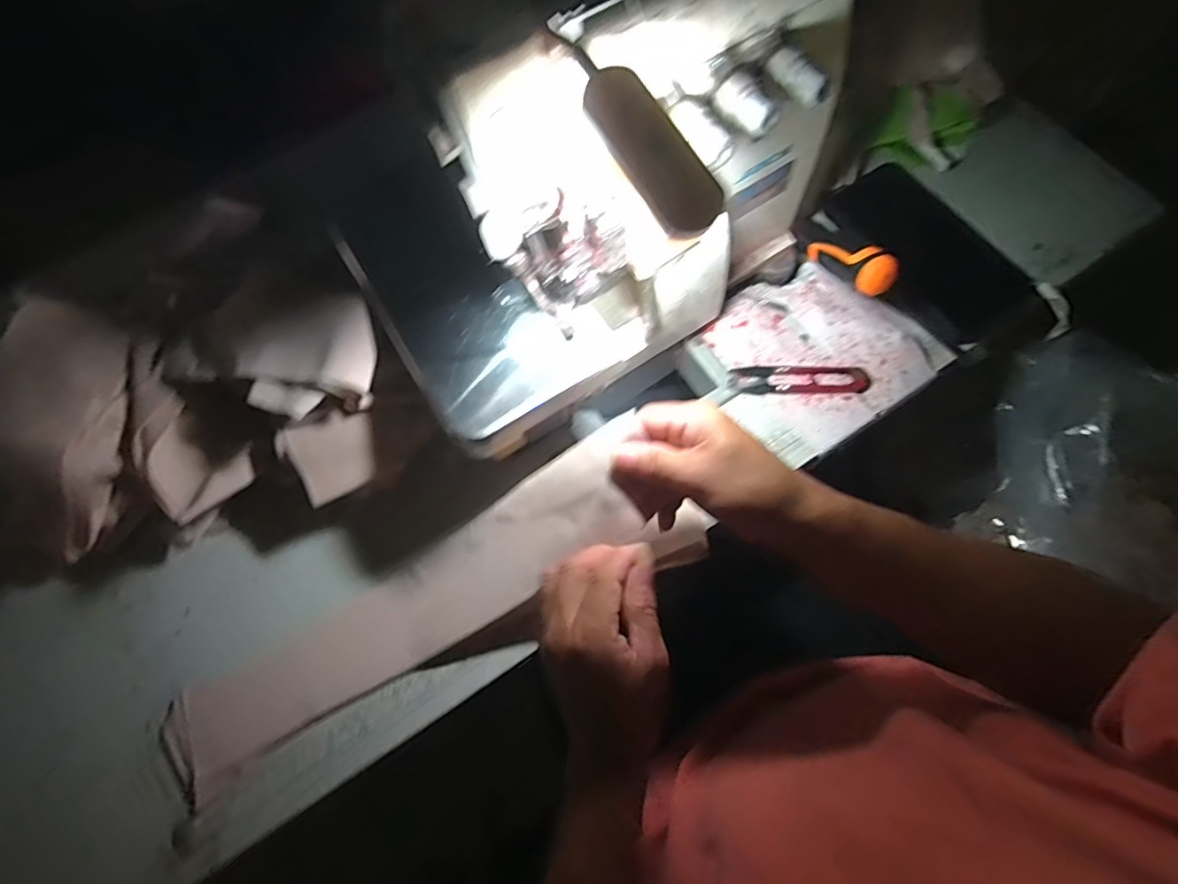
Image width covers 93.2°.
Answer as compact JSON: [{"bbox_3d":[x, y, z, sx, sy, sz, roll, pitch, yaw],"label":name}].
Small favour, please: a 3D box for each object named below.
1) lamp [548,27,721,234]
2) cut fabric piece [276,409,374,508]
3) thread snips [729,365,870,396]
[{"bbox_3d":[0.018,-0.134,0.236,0.028,0.018,0.103,-38,93,-10],"label":"lamp"},{"bbox_3d":[-0.174,0.009,0.381,0.056,0.004,0.053,-27,94,-12],"label":"cut fabric piece"},{"bbox_3d":[0.165,-0.048,0.437,0.105,0.005,0.023,2,73,2],"label":"thread snips"}]

